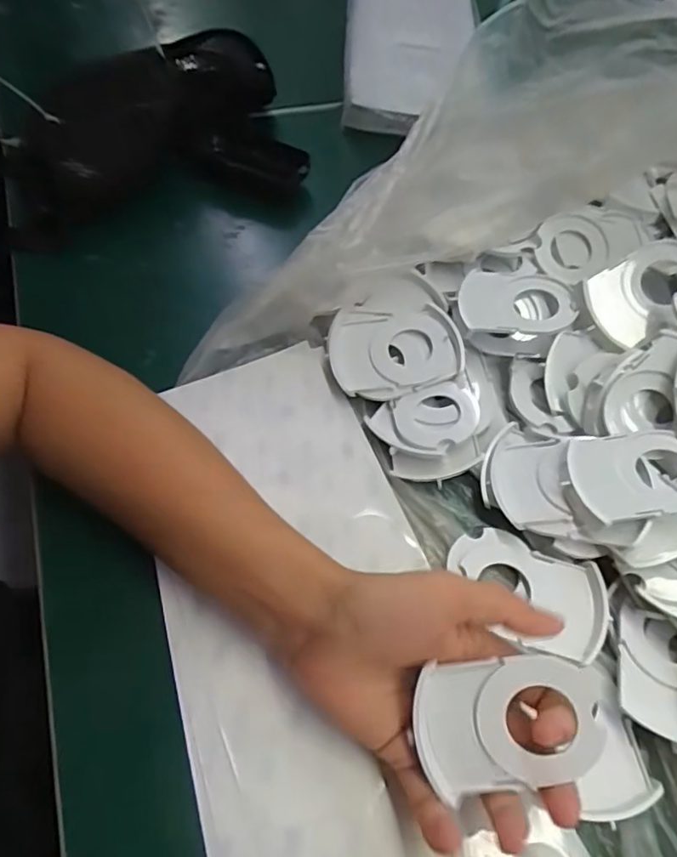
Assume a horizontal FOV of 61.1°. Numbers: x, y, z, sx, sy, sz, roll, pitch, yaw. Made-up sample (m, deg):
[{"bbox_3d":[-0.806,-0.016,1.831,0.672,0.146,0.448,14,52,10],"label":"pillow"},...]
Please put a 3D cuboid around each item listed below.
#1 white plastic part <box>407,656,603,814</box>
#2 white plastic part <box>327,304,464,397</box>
[{"bbox_3d":[0.073,0.128,0.250,0.076,0.005,0.053,-13,88,9],"label":"white plastic part"},{"bbox_3d":[0.038,-0.053,0.390,0.087,0.007,0.059,-6,69,8],"label":"white plastic part"}]

